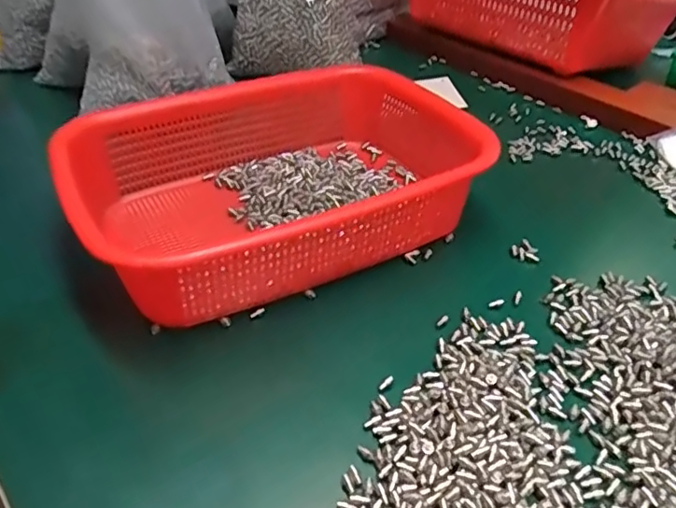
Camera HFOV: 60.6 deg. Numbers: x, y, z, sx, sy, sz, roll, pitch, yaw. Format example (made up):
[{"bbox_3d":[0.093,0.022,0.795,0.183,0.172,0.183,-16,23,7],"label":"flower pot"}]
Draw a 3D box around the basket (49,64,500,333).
[{"bbox_3d":[-0.040,-0.054,0.439,0.282,0.080,0.208,-18,42,-23],"label":"basket"}]

